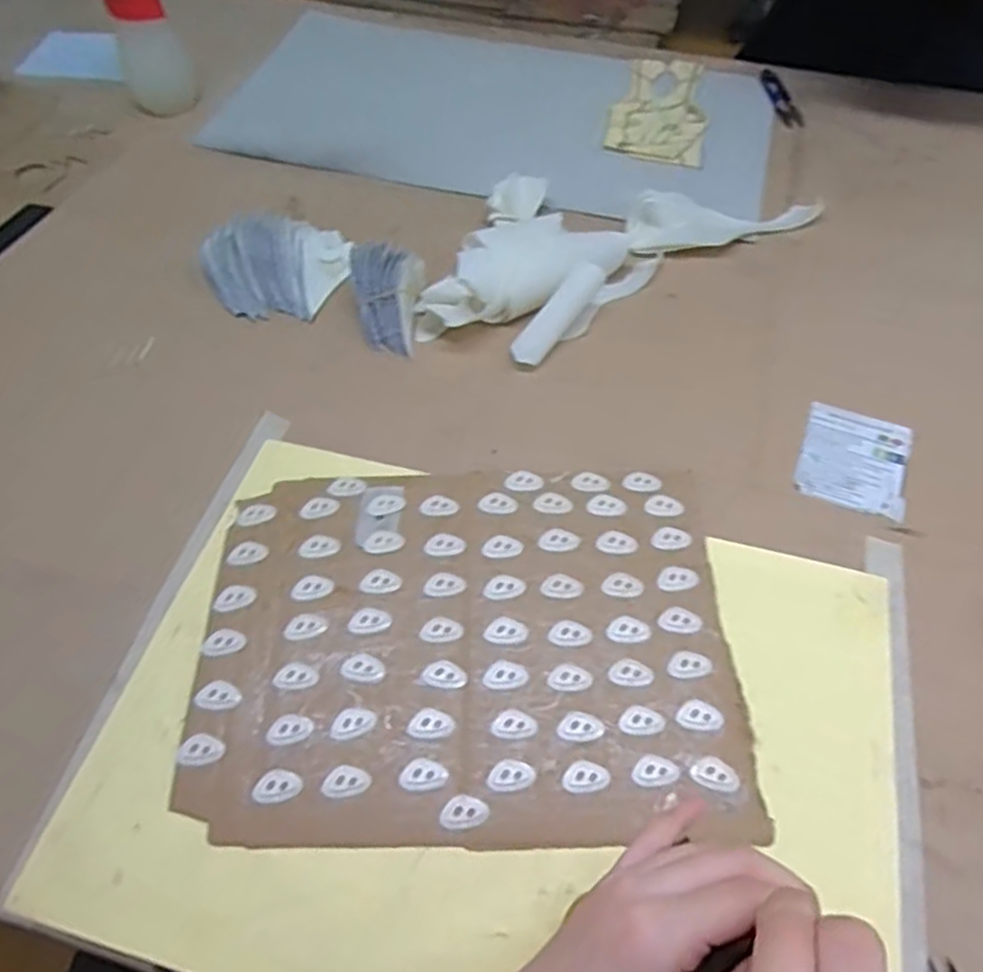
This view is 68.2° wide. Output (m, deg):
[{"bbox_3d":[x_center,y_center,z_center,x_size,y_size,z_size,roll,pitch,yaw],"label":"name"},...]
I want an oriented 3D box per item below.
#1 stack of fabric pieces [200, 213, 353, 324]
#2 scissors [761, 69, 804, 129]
[{"bbox_3d":[-0.177,-0.183,0.614,0.125,0.055,0.078,-17,57,-11],"label":"stack of fabric pieces"},{"bbox_3d":[0.318,-0.428,0.799,0.022,0.009,0.103,-7,56,-5],"label":"scissors"}]

